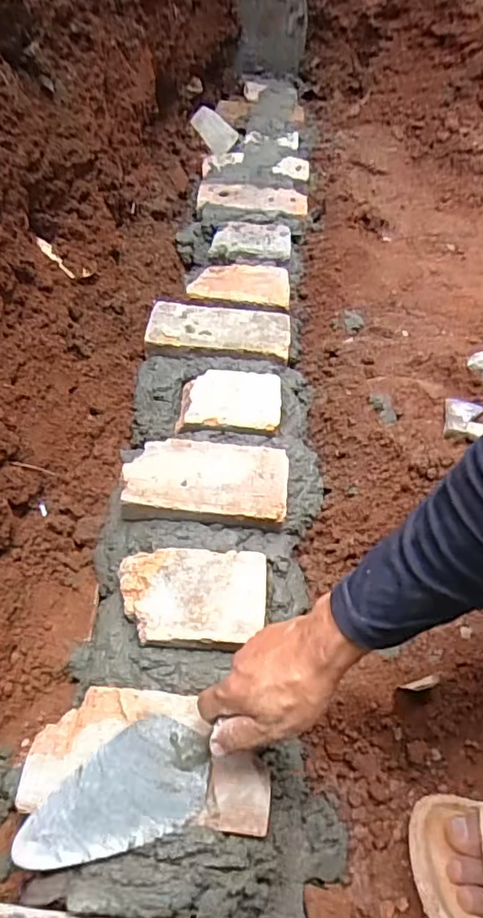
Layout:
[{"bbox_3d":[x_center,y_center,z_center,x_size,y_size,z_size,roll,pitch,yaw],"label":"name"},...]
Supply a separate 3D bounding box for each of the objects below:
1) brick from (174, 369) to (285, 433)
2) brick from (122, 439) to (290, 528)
[{"bbox_3d":[-0.015,-0.078,0.806,0.142,0.037,0.108,0,51,-3],"label":"brick"},{"bbox_3d":[-0.043,0.029,0.712,0.196,0.039,0.107,4,50,0],"label":"brick"}]

